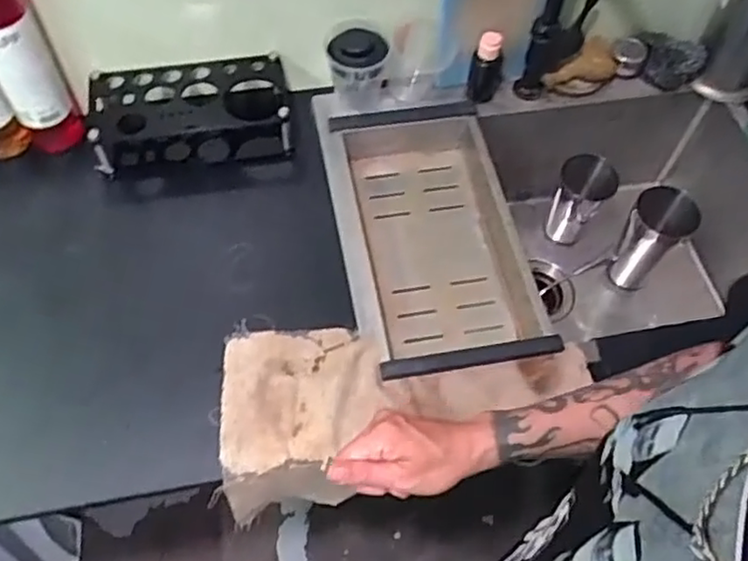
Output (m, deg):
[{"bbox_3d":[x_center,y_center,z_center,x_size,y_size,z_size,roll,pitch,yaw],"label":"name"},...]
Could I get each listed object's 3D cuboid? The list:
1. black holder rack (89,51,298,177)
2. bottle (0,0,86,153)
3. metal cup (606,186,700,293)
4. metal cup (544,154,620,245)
[{"bbox_3d":[-0.235,-0.210,0.882,0.271,0.096,0.127,-6,58,-7],"label":"black holder rack"},{"bbox_3d":[-0.405,-0.260,0.762,0.071,0.288,0.065,-25,62,-18],"label":"bottle"},{"bbox_3d":[0.406,-0.052,0.990,0.082,0.190,0.077,1,58,-2],"label":"metal cup"},{"bbox_3d":[0.321,-0.123,1.043,0.080,0.157,0.075,1,58,-2],"label":"metal cup"}]

